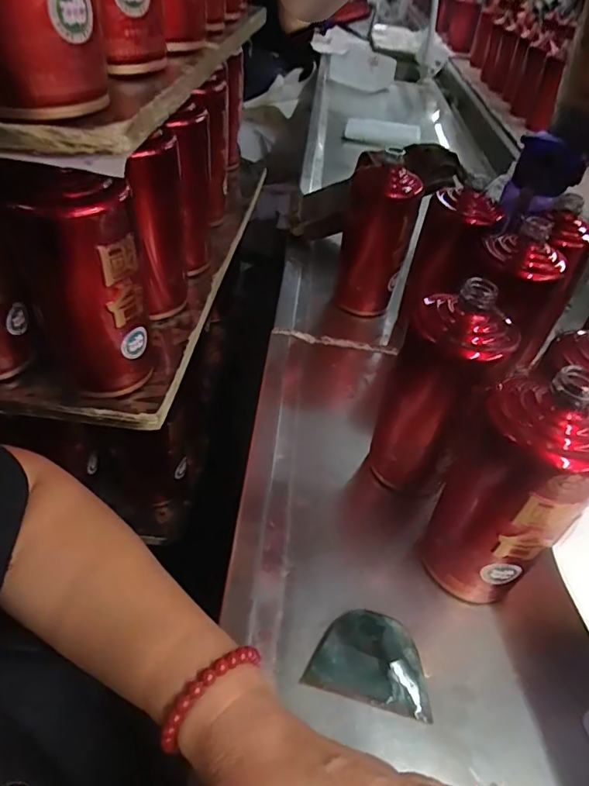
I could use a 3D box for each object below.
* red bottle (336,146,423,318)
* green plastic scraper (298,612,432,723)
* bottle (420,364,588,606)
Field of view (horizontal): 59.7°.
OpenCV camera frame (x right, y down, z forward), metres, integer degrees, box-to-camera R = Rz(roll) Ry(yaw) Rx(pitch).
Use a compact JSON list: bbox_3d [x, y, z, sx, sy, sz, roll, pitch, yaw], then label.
[{"bbox_3d":[0.102,-0.187,0.654,0.083,0.193,0.068,8,42,5],"label":"red bottle"},{"bbox_3d":[0.054,0.182,0.353,0.081,0.012,0.058,12,42,10],"label":"green plastic scraper"},{"bbox_3d":[0.147,0.072,0.355,0.068,0.185,0.081,-26,49,-30],"label":"bottle"}]

